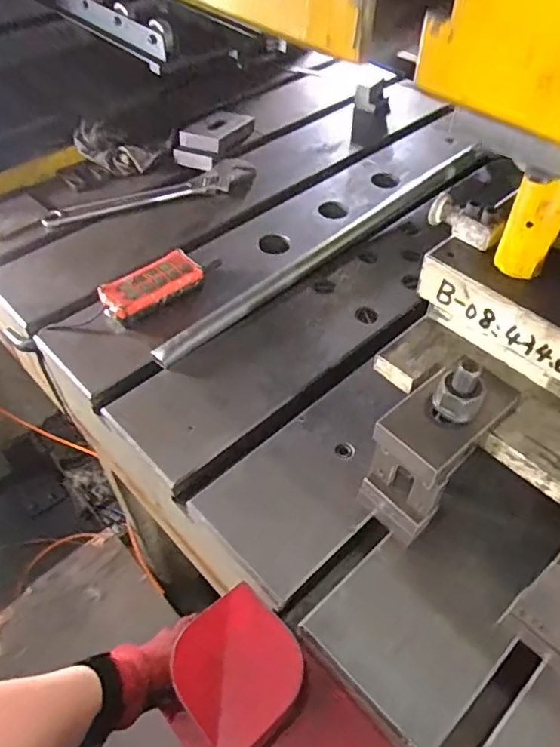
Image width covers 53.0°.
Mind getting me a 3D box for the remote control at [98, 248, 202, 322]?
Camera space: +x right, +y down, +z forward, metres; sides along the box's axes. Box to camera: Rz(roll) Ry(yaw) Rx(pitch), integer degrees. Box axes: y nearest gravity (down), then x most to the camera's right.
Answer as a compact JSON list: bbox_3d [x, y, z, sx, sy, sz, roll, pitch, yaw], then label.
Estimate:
[{"bbox_3d":[-0.204,-0.146,0.900,0.162,0.027,0.071,-35,58,-25],"label":"remote control"}]

